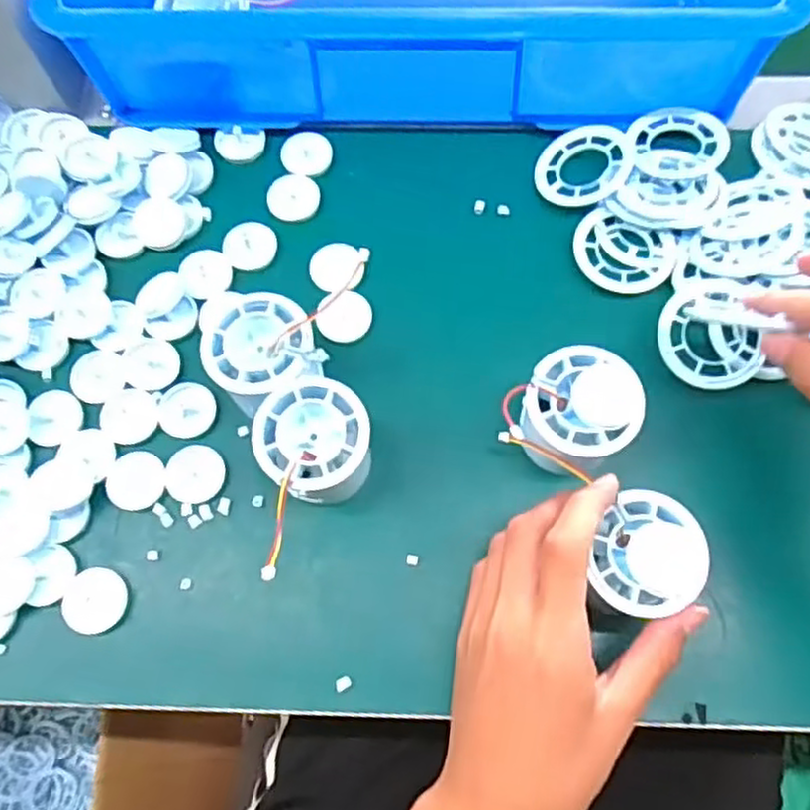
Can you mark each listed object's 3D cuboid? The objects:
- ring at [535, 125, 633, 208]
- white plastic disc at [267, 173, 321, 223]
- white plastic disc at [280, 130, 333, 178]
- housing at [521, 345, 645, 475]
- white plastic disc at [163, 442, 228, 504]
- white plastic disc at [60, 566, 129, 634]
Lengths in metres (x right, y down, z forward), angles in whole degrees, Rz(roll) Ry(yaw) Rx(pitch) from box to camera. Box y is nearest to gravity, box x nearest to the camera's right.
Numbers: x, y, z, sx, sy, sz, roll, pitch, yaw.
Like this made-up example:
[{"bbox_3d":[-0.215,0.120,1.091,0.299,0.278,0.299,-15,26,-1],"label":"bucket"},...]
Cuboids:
[{"bbox_3d":[0.108,-0.146,0.437,0.055,0.006,0.054,-10,67,16],"label":"ring"},{"bbox_3d":[-0.068,-0.128,0.443,0.031,0.005,0.032,-1,70,2],"label":"white plastic disc"},{"bbox_3d":[-0.063,-0.158,0.452,0.031,0.004,0.033,-1,70,2],"label":"white plastic disc"},{"bbox_3d":[0.087,0.007,0.368,0.053,0.048,0.058,-1,70,2],"label":"housing"},{"bbox_3d":[-0.114,0.037,0.388,0.030,0.004,0.031,-1,70,2],"label":"white plastic disc"},{"bbox_3d":[-0.158,0.099,0.366,0.029,0.005,0.032,7,71,5],"label":"white plastic disc"}]

